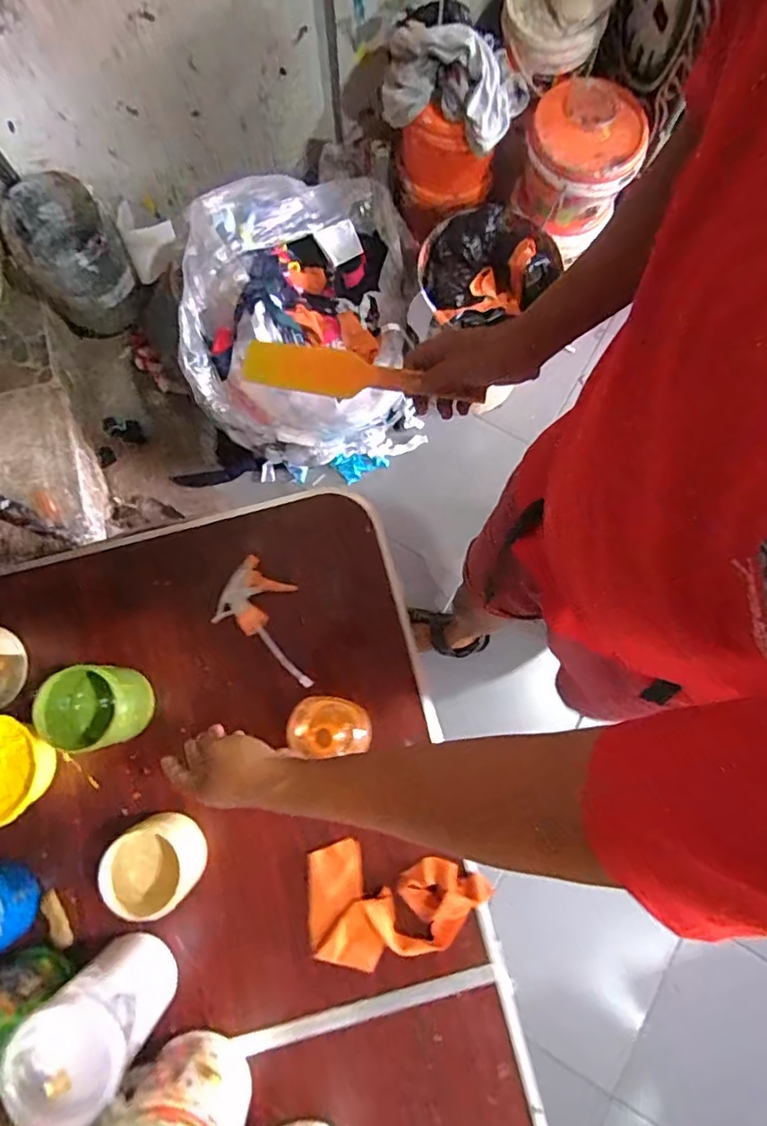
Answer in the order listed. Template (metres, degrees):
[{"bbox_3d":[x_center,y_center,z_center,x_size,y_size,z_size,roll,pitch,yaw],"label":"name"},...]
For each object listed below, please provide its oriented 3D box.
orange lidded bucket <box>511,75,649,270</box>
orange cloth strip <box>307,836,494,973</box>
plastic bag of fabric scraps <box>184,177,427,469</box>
[{"bbox_3d":[0.388,-0.792,1.165,0.222,0.212,0.212,0,79,0],"label":"orange lidded bucket"},{"bbox_3d":[0.009,0.393,0.643,0.197,0.022,0.124,11,79,2],"label":"orange cloth strip"},{"bbox_3d":[-0.183,-0.532,1.311,0.506,0.440,0.525,-10,79,-2],"label":"plastic bag of fabric scraps"}]

